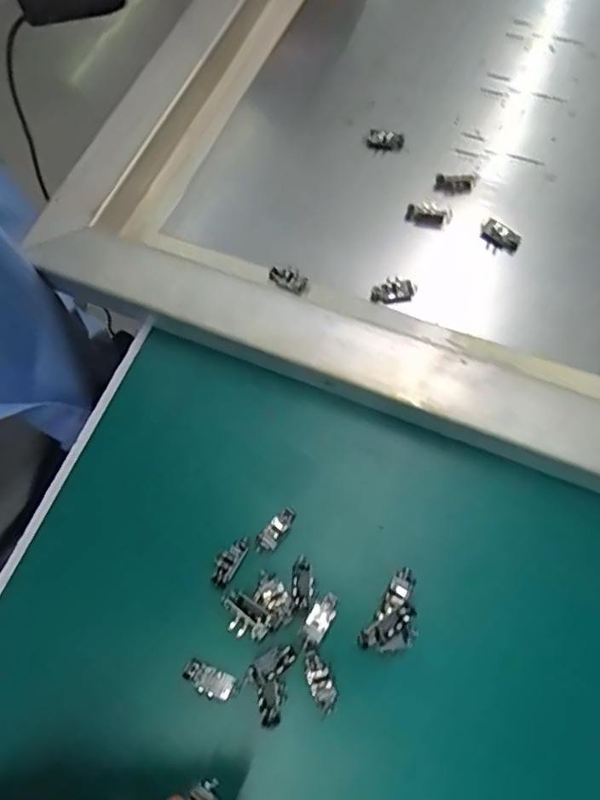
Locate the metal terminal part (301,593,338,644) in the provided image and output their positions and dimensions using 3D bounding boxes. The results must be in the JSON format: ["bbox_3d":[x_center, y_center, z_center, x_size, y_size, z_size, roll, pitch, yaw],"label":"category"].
[{"bbox_3d":[0.010,0.103,0.268,0.011,0.004,0.022,32,73,13],"label":"metal terminal part"}]

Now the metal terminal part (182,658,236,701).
[{"bbox_3d":[-0.042,0.129,0.260,0.024,0.005,0.012,22,71,10],"label":"metal terminal part"}]

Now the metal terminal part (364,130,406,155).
[{"bbox_3d":[0.056,-0.171,0.376,0.025,0.011,0.014,9,69,5],"label":"metal terminal part"}]

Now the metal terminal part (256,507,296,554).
[{"bbox_3d":[-0.012,0.066,0.286,0.010,0.004,0.026,40,89,15],"label":"metal terminal part"}]

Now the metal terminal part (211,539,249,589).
[{"bbox_3d":[-0.035,0.080,0.281,0.012,0.004,0.026,29,72,12],"label":"metal terminal part"}]

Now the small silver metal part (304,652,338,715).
[{"bbox_3d":[0.009,0.129,0.258,0.011,0.004,0.025,-22,70,-7],"label":"small silver metal part"}]

